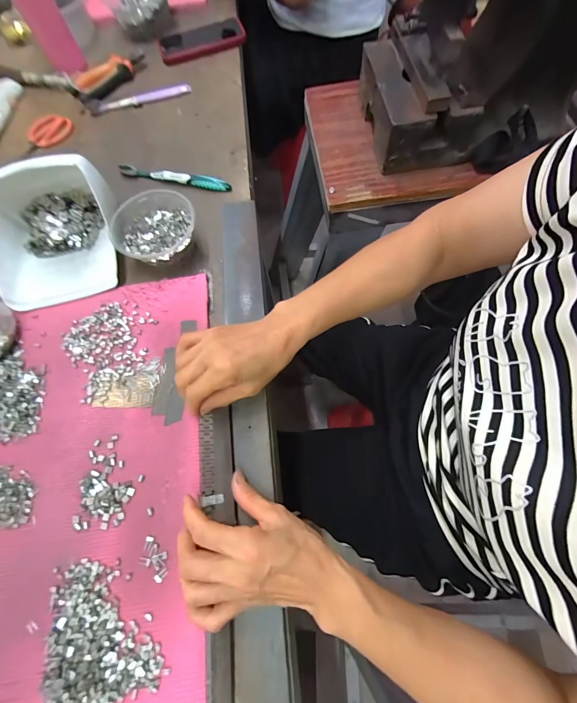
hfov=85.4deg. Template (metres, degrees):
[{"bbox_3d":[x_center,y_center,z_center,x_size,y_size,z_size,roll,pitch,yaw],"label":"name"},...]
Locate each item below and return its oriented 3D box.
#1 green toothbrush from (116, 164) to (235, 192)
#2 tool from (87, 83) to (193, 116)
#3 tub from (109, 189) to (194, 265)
[{"bbox_3d":[-0.176,-0.267,0.480,0.180,0.020,0.012,13,69,7],"label":"green toothbrush"},{"bbox_3d":[-0.269,-0.458,0.566,0.183,0.014,0.014,-15,68,-3],"label":"tool"},{"bbox_3d":[-0.171,-0.156,0.413,0.106,0.046,0.098,-1,68,2],"label":"tub"}]

